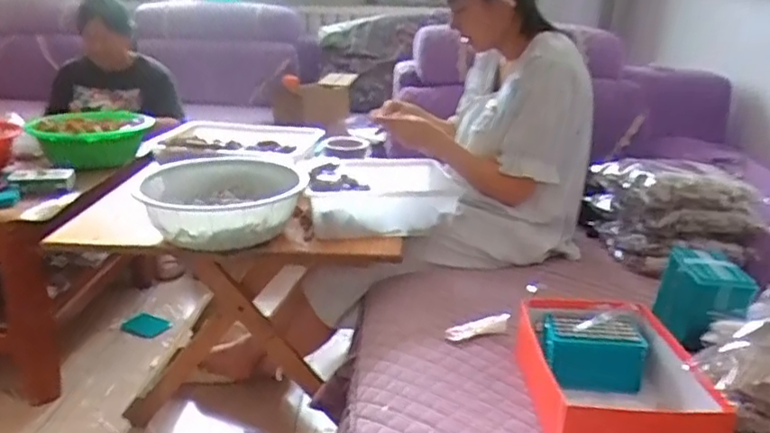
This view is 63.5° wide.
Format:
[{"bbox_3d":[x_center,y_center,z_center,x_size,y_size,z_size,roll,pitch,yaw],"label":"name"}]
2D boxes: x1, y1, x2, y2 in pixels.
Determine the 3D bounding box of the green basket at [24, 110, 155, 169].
[{"bbox_3d":[-0.836,-0.224,1.780,0.309,0.136,0.348,-7,21,-25],"label":"green basket"}]

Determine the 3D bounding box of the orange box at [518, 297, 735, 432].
[{"bbox_3d":[0.315,0.222,0.849,0.213,0.099,0.294,2,19,-1],"label":"orange box"}]

